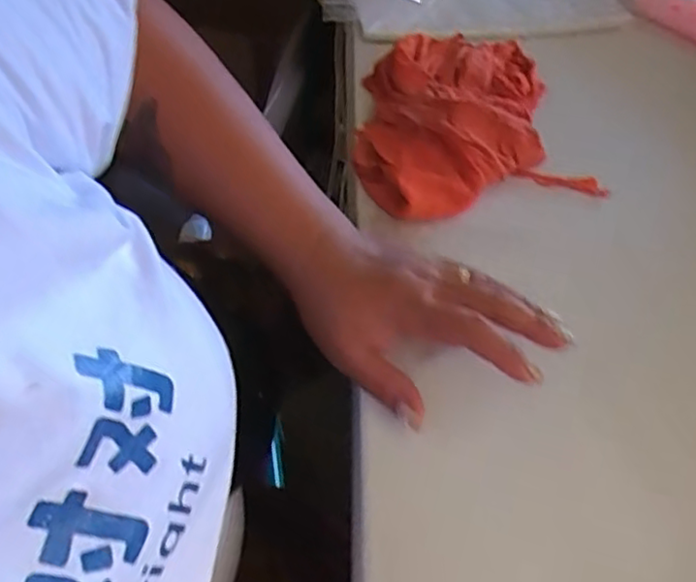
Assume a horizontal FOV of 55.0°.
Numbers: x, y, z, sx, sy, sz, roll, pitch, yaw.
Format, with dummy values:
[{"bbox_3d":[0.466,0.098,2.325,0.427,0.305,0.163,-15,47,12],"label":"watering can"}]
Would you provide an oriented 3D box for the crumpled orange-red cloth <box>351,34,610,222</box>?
[{"bbox_3d":[0.085,-0.141,0.516,0.179,0.048,0.205,-8,51,-9],"label":"crumpled orange-red cloth"}]

